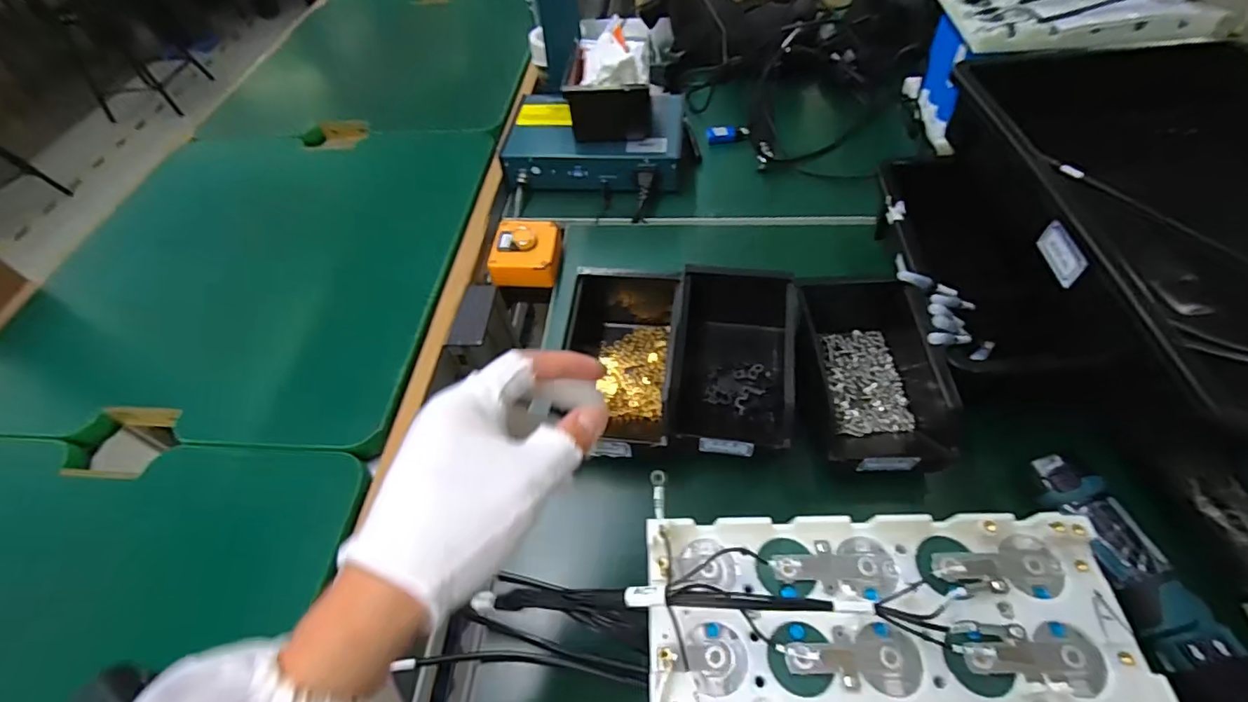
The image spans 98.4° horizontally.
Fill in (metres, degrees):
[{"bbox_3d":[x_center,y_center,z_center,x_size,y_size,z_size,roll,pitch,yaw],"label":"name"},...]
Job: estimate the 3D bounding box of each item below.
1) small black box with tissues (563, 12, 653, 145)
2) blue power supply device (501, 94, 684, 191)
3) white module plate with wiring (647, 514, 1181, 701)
[{"bbox_3d":[-0.019,-0.344,0.691,0.102,0.089,0.145,-4,53,3],"label":"small black box with tissues"},{"bbox_3d":[-0.033,-0.284,0.740,0.236,0.068,0.165,3,53,8],"label":"blue power supply device"},{"bbox_3d":[0.129,0.161,0.246,0.231,0.024,0.169,-2,53,4],"label":"white module plate with wiring"}]

